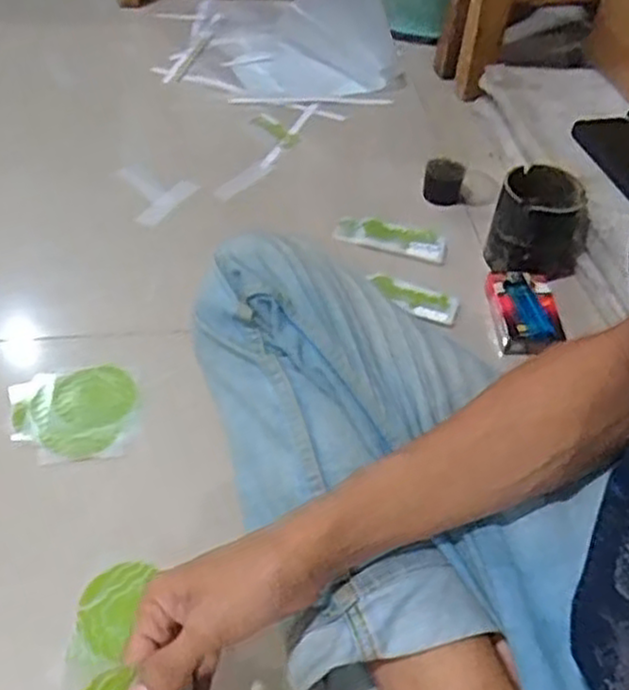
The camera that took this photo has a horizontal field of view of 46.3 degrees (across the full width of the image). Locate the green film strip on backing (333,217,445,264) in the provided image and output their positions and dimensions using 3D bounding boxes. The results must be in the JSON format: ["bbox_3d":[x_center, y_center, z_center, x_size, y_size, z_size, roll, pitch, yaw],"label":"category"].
[{"bbox_3d":[0.083,-0.119,0.801,0.118,0.006,0.053,14,46,6],"label":"green film strip on backing"}]

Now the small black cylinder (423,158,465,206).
[{"bbox_3d":[0.150,-0.188,0.853,0.046,0.046,0.035,10,48,5],"label":"small black cylinder"}]

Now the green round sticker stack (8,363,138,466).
[{"bbox_3d":[-0.200,0.053,0.612,0.099,0.011,0.096,1,49,-1],"label":"green round sticker stack"}]

